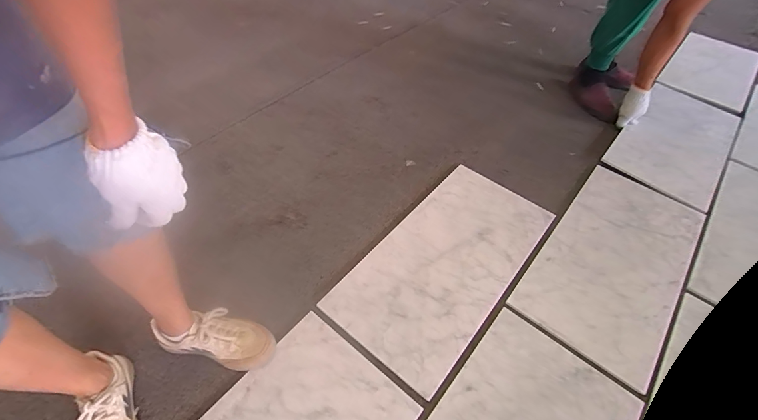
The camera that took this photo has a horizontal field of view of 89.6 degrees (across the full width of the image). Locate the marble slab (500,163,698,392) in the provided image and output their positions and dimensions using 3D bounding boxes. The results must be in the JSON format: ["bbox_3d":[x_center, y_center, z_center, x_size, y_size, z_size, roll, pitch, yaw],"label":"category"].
[{"bbox_3d":[0.605,0.110,0.972,0.302,0.022,0.609,34,55,22],"label":"marble slab"}]

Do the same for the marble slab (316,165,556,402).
[{"bbox_3d":[0.171,0.107,0.936,0.299,0.018,0.595,34,55,22],"label":"marble slab"}]

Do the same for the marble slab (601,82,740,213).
[{"bbox_3d":[1.023,-0.252,1.310,0.305,0.027,0.645,36,53,21],"label":"marble slab"}]

